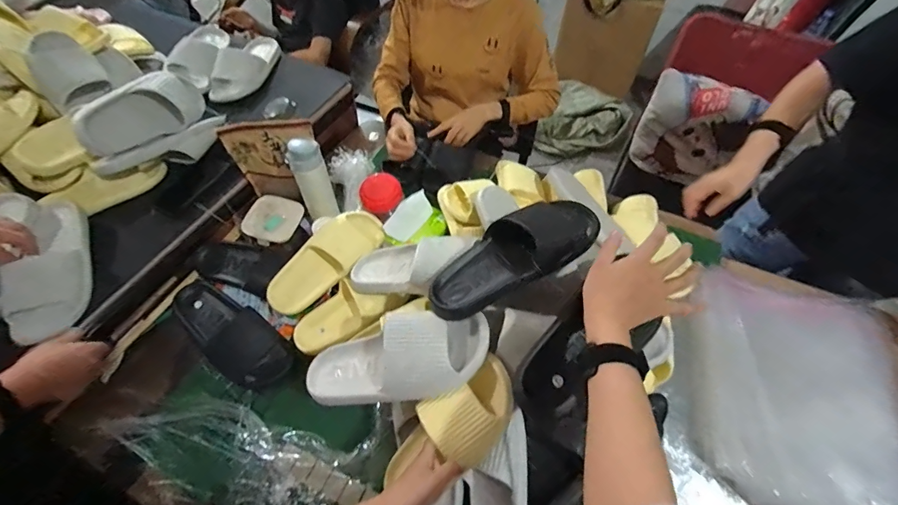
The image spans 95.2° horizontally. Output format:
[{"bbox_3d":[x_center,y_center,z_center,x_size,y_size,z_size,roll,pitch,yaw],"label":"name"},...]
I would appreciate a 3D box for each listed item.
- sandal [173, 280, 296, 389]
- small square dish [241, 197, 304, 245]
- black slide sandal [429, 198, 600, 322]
[{"bbox_3d":[-0.404,0.149,0.759,0.282,0.069,0.111,31,60,18],"label":"sandal"},{"bbox_3d":[-0.382,-0.068,0.889,0.106,0.035,0.105,11,56,6],"label":"small square dish"},{"bbox_3d":[0.091,0.000,0.600,0.266,0.060,0.099,-32,60,0],"label":"black slide sandal"}]

